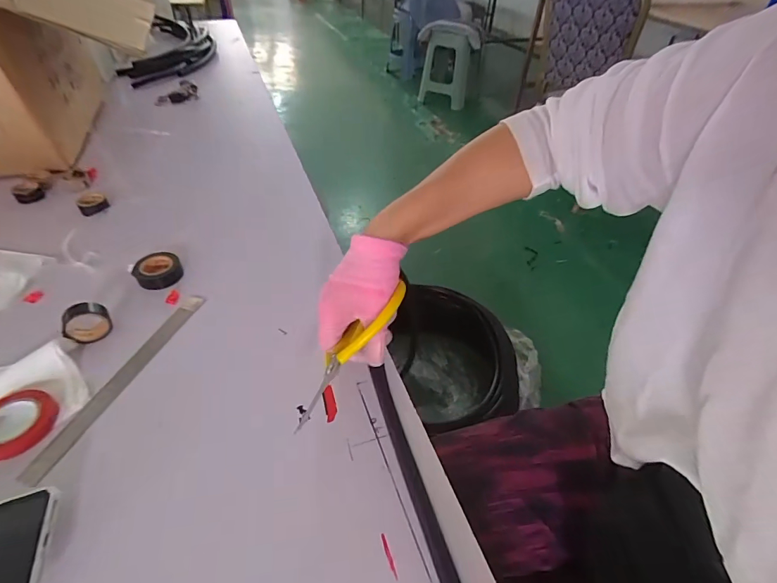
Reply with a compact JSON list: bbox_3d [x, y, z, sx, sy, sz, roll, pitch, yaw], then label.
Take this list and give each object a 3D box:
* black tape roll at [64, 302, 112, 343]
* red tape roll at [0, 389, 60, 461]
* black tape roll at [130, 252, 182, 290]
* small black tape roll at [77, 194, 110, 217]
[{"bbox_3d":[-0.321,0.032,0.417,0.024,0.042,0.042,34,52,27],"label":"black tape roll"},{"bbox_3d":[-0.326,0.114,0.344,0.056,0.015,0.061,2,45,-2],"label":"red tape roll"},{"bbox_3d":[-0.286,-0.028,0.488,0.052,0.021,0.050,2,45,-2],"label":"black tape roll"},{"bbox_3d":[-0.442,-0.130,0.589,0.036,0.021,0.035,2,45,-2],"label":"small black tape roll"}]

